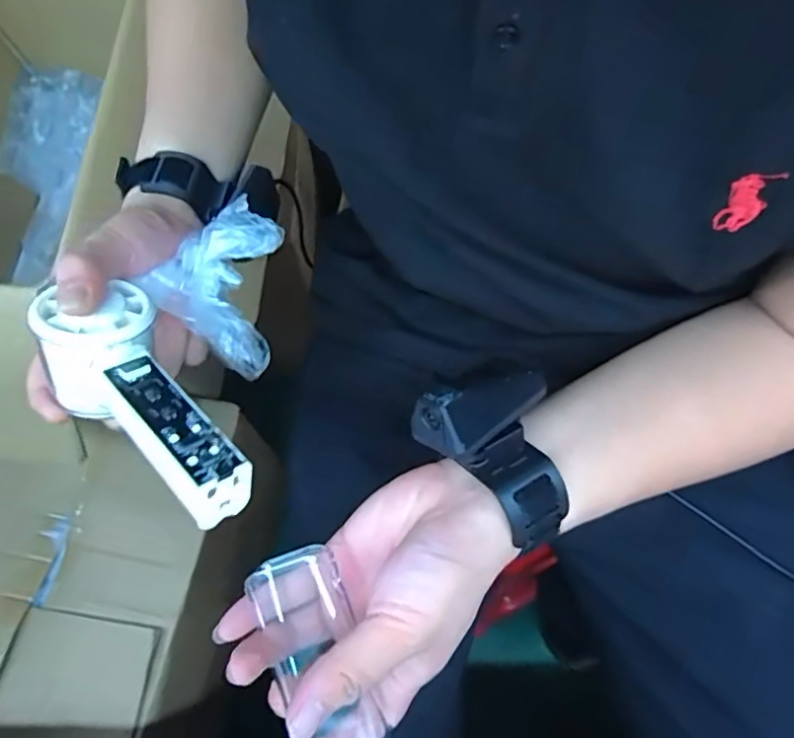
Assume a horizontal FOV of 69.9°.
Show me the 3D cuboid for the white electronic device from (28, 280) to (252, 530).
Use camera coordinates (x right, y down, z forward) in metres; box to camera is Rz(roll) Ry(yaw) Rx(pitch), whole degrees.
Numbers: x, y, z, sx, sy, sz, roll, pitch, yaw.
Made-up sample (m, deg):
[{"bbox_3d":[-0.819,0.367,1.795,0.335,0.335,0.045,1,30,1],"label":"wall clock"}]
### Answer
[{"bbox_3d":[-0.130,0.016,0.294,0.161,0.055,0.057,42,49,18],"label":"white electronic device"}]

